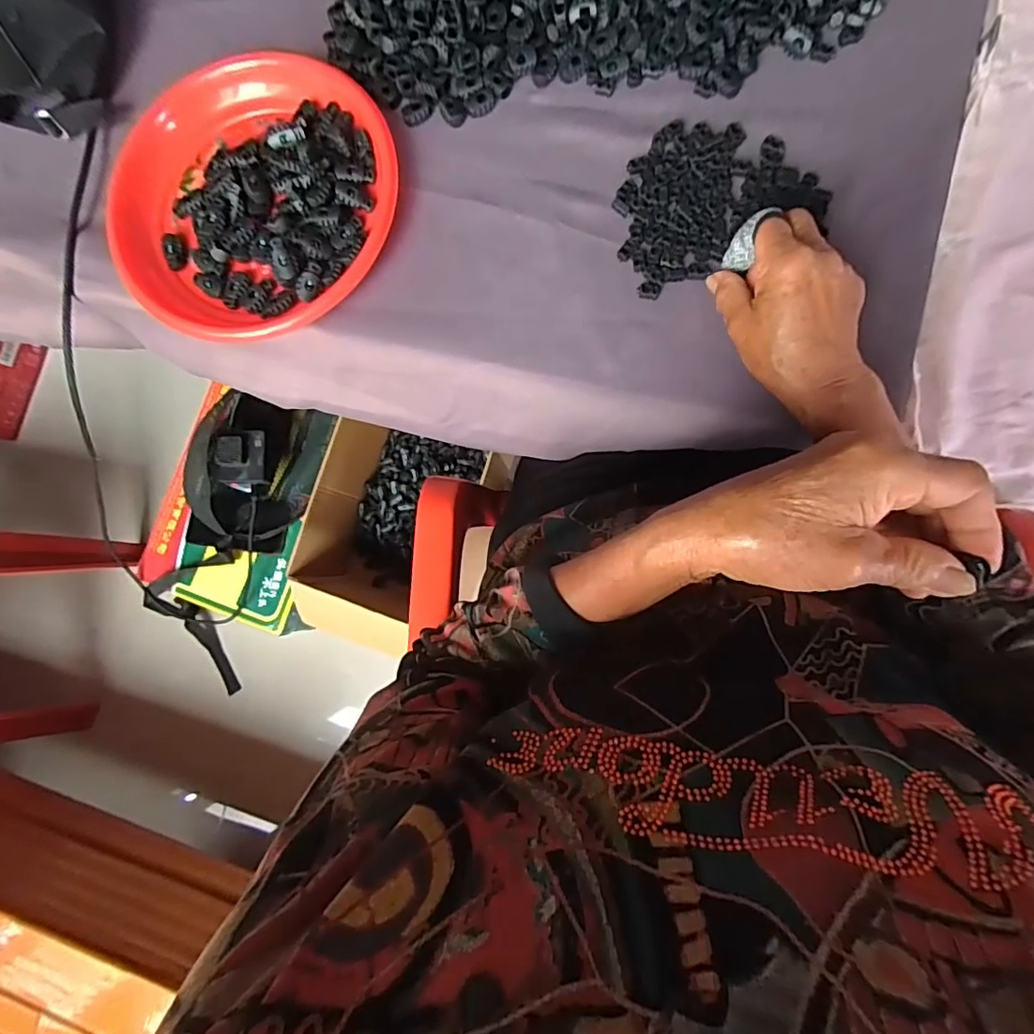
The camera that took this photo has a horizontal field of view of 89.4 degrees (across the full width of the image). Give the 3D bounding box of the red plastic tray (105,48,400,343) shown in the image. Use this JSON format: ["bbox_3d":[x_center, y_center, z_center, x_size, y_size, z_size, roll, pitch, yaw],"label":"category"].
[{"bbox_3d":[-0.195,-0.234,0.385,0.221,0.042,0.191,-23,83,3],"label":"red plastic tray"}]

